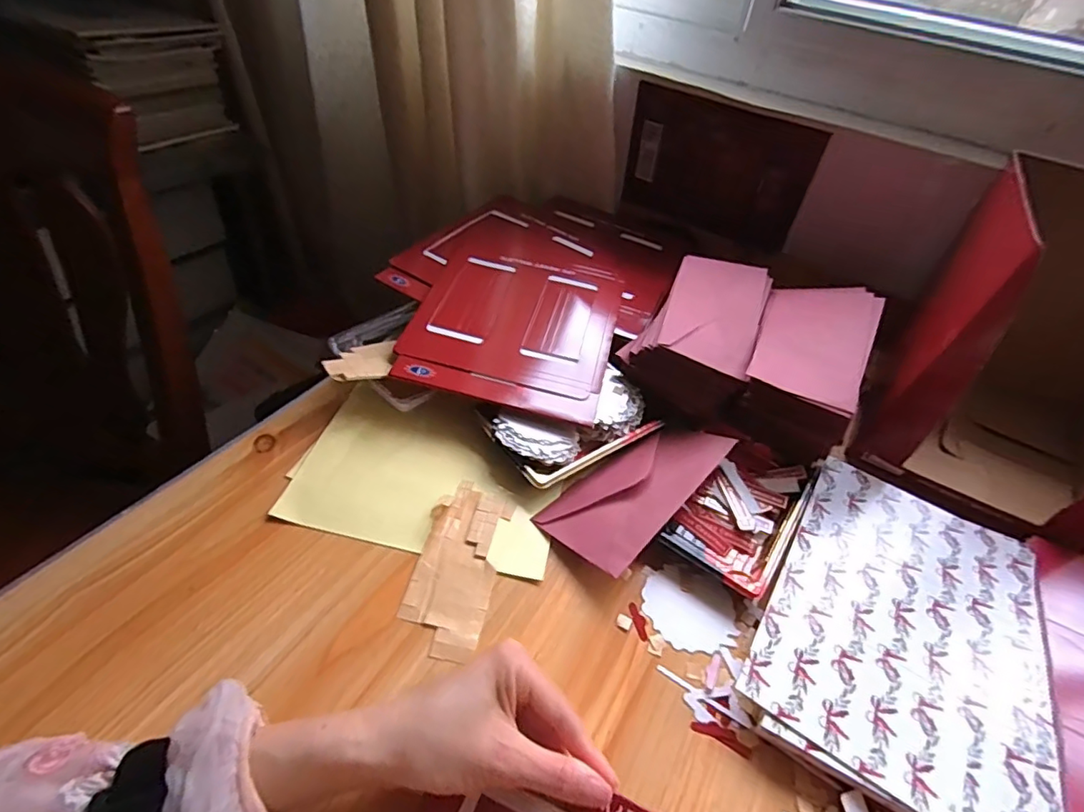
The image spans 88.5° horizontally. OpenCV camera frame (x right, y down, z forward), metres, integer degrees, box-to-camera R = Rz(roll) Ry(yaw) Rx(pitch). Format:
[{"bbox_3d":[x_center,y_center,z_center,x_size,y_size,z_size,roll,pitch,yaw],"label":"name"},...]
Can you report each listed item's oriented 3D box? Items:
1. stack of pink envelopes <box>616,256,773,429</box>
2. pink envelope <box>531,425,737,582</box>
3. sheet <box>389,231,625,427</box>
[{"bbox_3d":[0.166,-0.079,0.604,0.118,0.073,0.207,21,48,11],"label":"stack of pink envelopes"},{"bbox_3d":[0.086,0.067,0.484,0.176,0.008,0.088,-36,42,-30],"label":"pink envelope"},{"bbox_3d":[-0.023,-0.100,0.605,0.200,0.008,0.254,14,48,3],"label":"sheet"}]

